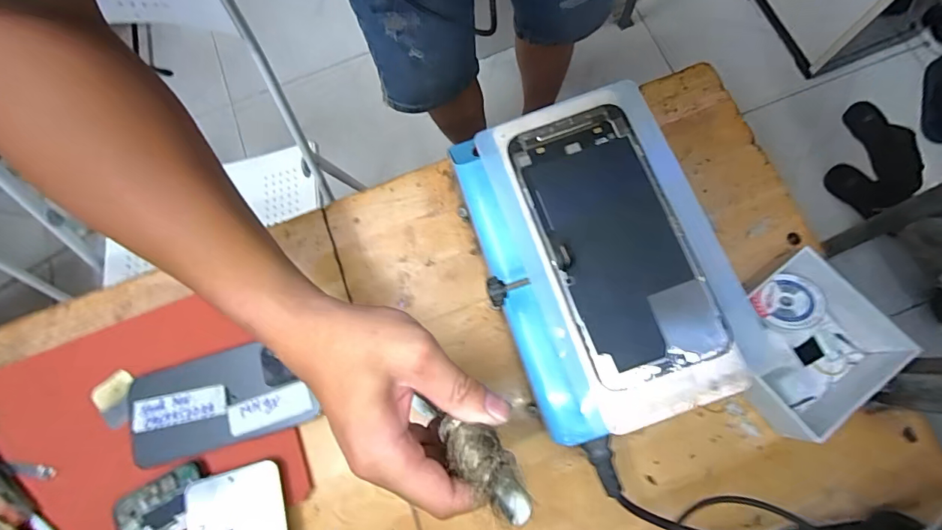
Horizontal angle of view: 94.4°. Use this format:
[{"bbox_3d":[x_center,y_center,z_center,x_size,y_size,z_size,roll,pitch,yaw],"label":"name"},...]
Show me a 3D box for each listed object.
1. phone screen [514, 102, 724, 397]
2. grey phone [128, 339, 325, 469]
[{"bbox_3d":[0.081,-0.016,0.250,0.072,0.007,0.155,-19,76,-3],"label":"phone screen"},{"bbox_3d":[-0.214,0.113,0.374,0.152,0.011,0.078,-17,76,0],"label":"grey phone"}]

